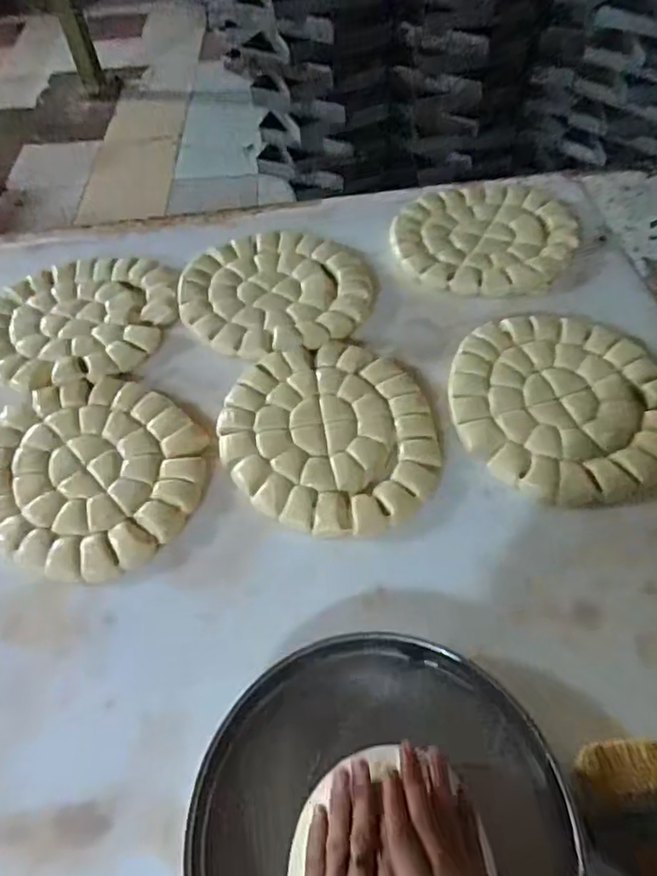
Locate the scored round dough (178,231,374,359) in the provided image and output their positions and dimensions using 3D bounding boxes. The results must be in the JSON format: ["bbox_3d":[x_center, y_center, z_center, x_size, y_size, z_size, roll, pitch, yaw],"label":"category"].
[{"bbox_3d":[-0.083,-0.232,0.934,0.283,0.016,0.263,-9,54,-4],"label":"scored round dough"}]

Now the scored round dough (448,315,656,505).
[{"bbox_3d":[0.306,-0.052,0.785,0.275,0.019,0.288,-1,54,2],"label":"scored round dough"}]

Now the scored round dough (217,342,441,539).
[{"bbox_3d":[-0.002,-0.007,0.776,0.266,0.016,0.279,-1,54,2],"label":"scored round dough"}]

